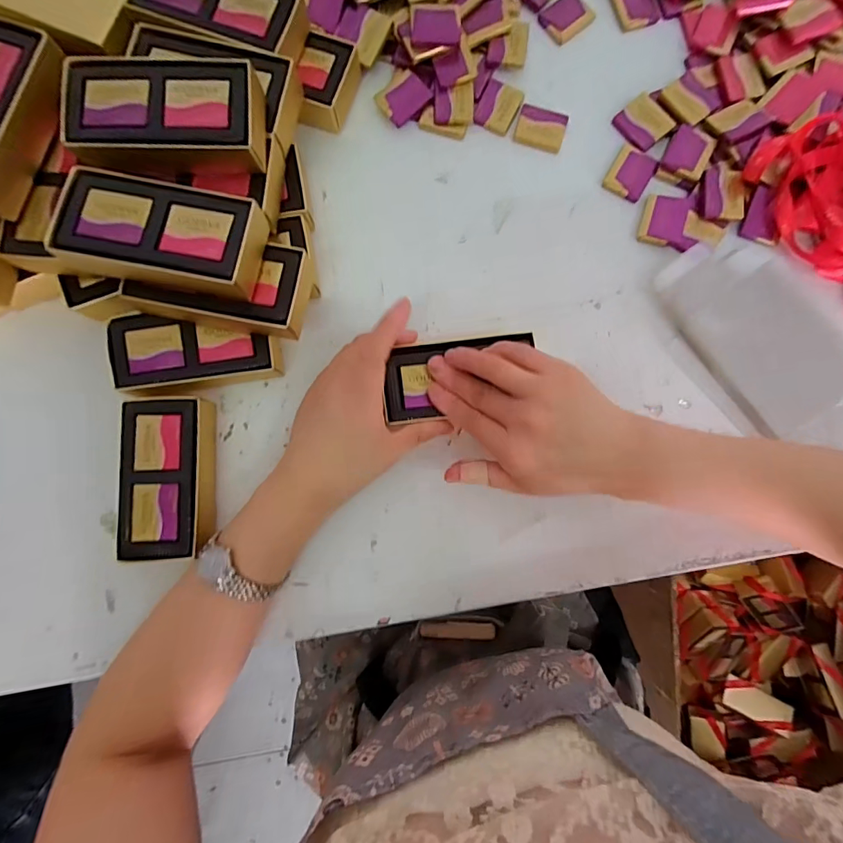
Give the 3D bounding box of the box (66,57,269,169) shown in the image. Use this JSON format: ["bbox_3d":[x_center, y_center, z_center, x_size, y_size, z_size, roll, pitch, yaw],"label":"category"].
[{"bbox_3d":[-0.162,-0.196,0.287,0.116,0.032,0.059,-1,86,0],"label":"box"}]

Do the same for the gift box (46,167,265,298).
[{"bbox_3d":[-0.162,-0.116,0.276,0.117,0.026,0.059,12,86,1],"label":"gift box"}]

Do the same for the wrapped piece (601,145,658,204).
[{"bbox_3d":[0.170,-0.202,0.358,0.032,0.004,0.042,31,87,2],"label":"wrapped piece"}]

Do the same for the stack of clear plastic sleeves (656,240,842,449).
[{"bbox_3d":[0.272,-0.059,0.347,0.118,0.013,0.184,-30,87,-2],"label":"stack of clear plastic sleeves"}]

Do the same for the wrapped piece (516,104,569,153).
[{"bbox_3d":[0.099,-0.242,0.365,0.039,0.004,0.035,17,86,1],"label":"wrapped piece"}]

